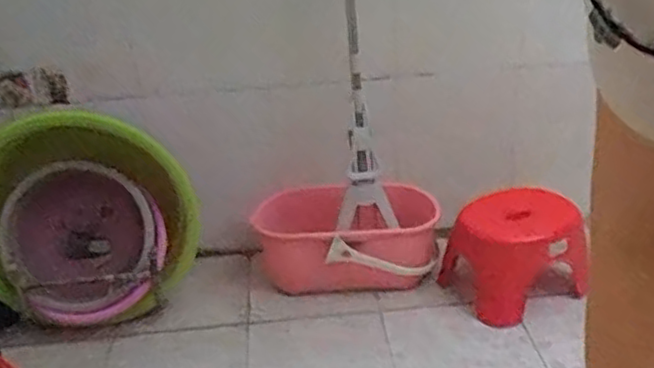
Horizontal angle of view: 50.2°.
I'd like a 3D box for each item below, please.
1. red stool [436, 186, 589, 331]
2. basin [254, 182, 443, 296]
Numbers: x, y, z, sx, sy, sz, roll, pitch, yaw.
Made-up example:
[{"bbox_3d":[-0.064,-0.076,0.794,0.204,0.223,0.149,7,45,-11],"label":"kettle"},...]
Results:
[{"bbox_3d":[0.452,0.167,1.680,0.322,0.196,0.274,-16,28,-19],"label":"red stool"},{"bbox_3d":[0.063,0.137,1.731,0.463,0.248,0.177,-11,27,-12],"label":"basin"}]

